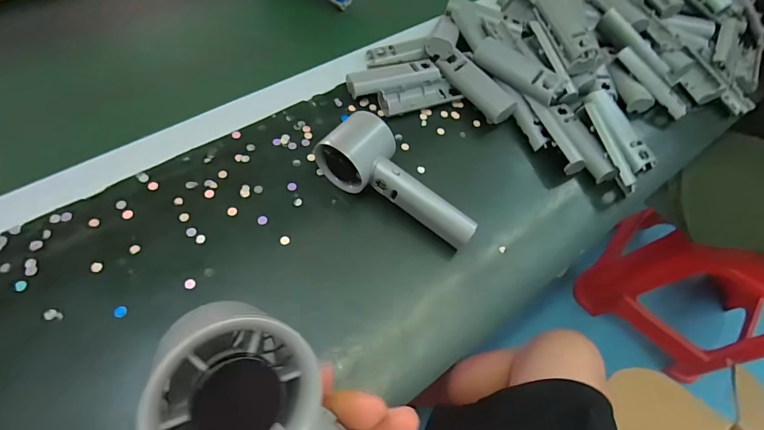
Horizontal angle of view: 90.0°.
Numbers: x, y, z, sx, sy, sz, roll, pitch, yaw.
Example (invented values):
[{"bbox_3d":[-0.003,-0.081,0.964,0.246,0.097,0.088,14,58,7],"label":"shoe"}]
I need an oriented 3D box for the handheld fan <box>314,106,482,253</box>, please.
[{"bbox_3d":[0.014,-0.025,0.344,0.153,0.052,0.062,40,65,15],"label":"handheld fan"}]

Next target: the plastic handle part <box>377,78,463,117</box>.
[{"bbox_3d":[0.043,-0.134,0.426,0.095,0.022,0.028,-17,65,-15],"label":"plastic handle part"}]

